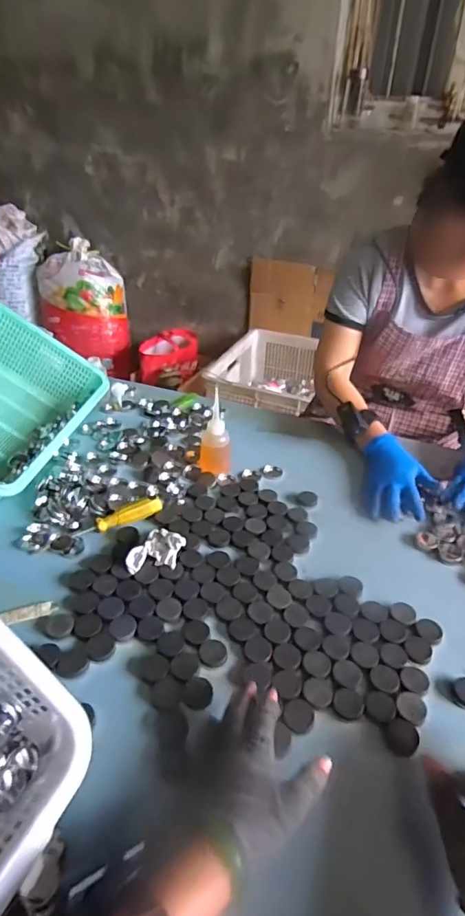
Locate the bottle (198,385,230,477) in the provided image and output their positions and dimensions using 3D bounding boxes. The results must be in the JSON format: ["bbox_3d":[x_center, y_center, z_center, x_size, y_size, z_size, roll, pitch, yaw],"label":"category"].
[{"bbox_3d":[-0.031,-0.035,0.868,0.055,0.127,0.047,2,35,0],"label":"bottle"}]

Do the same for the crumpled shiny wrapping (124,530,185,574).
[{"bbox_3d":[-0.108,0.136,0.707,0.056,0.031,0.076,28,43,32],"label":"crumpled shiny wrapping"}]

